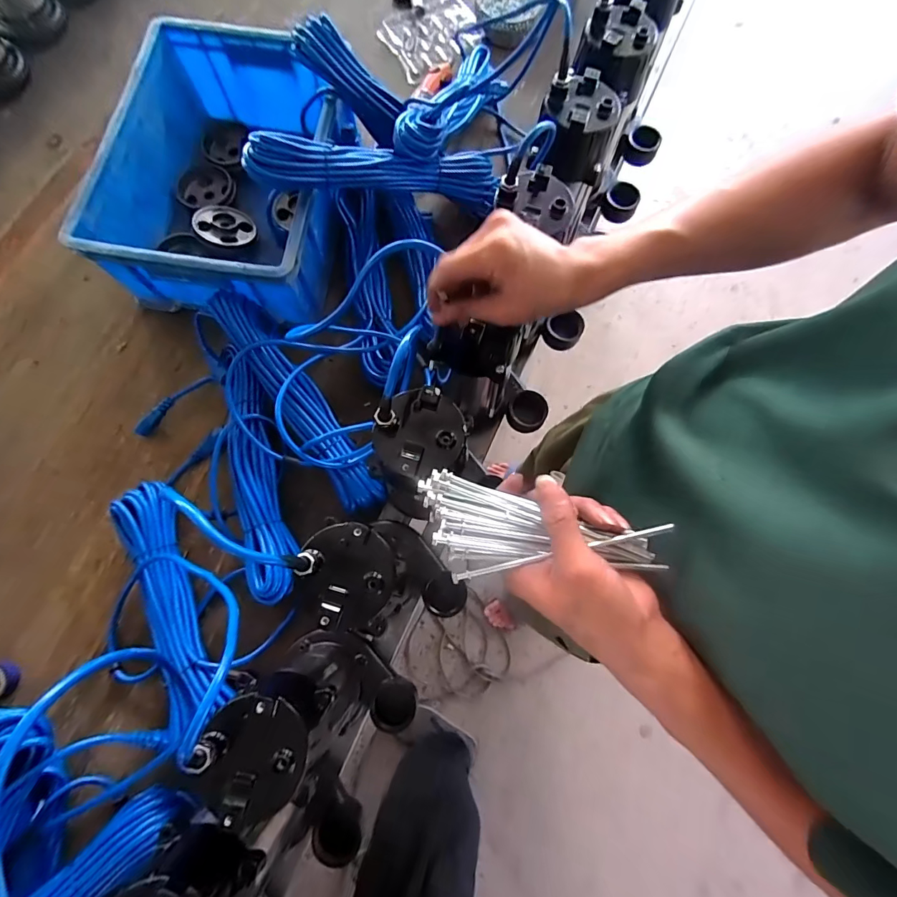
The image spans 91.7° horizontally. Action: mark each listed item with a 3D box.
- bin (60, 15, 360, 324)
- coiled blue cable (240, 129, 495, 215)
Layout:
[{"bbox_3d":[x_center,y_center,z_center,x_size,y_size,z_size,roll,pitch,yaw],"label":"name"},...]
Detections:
[{"bbox_3d":[-0.315,-0.400,0.654,0.299,0.147,0.396,7,75,2],"label":"bin"},{"bbox_3d":[-0.089,-0.379,0.594,0.351,0.072,0.069,-13,74,-28],"label":"coiled blue cable"}]

